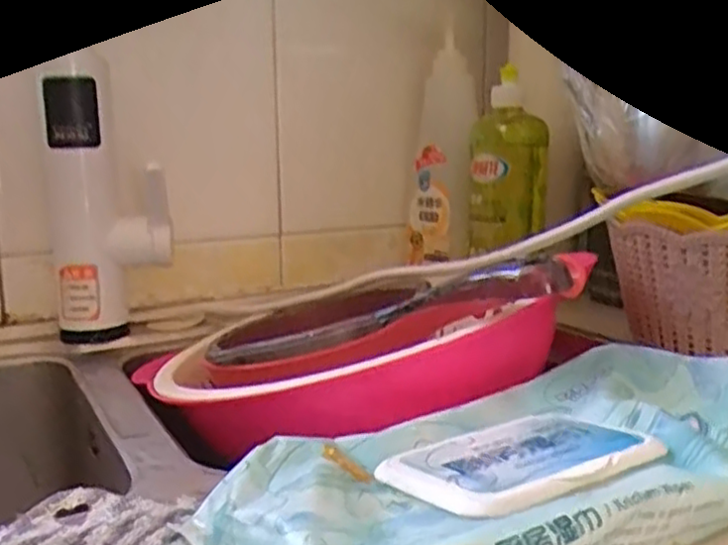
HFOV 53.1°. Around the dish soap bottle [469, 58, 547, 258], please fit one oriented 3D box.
[{"bbox_3d":[0.128,-0.097,0.656,0.062,0.171,0.080,0,11,4],"label":"dish soap bottle"}]

